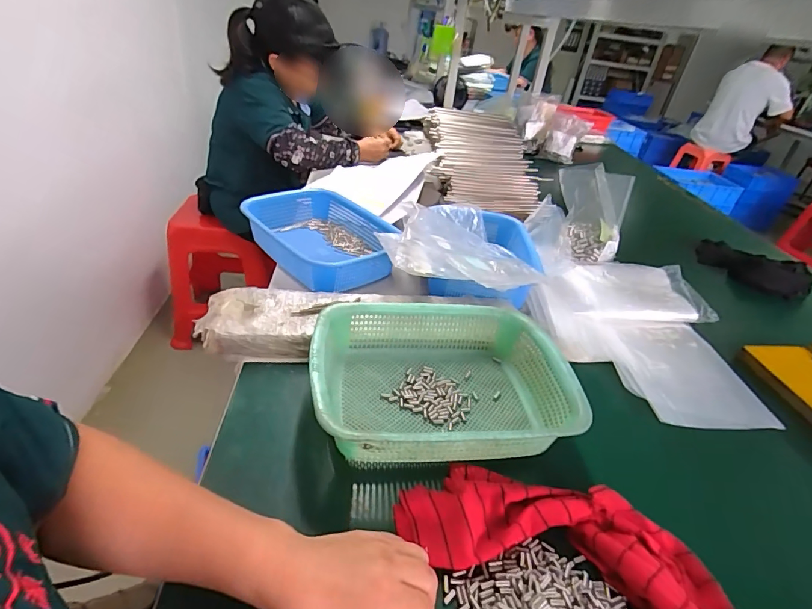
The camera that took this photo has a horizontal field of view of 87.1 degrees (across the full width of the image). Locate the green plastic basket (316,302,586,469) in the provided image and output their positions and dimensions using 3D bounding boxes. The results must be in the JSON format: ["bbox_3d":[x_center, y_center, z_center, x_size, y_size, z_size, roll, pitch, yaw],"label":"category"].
[{"bbox_3d":[0.041,0.088,0.511,0.291,0.080,0.215,0,37,-10],"label":"green plastic basket"}]

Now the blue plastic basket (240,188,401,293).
[{"bbox_3d":[-0.156,-0.129,0.798,0.294,0.081,0.204,30,42,28],"label":"blue plastic basket"}]

